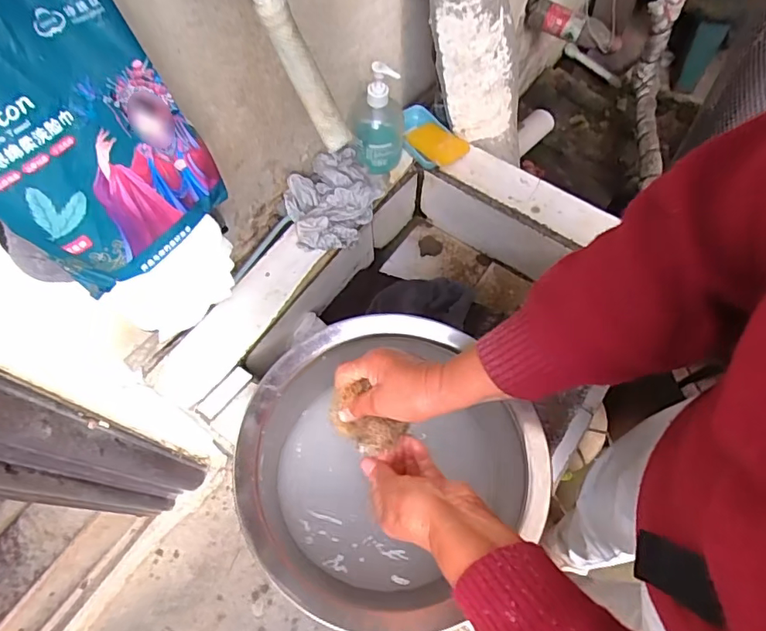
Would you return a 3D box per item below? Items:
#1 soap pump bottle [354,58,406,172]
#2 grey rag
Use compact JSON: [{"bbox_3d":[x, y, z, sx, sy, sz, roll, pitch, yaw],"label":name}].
[{"bbox_3d":[-0.008,-0.290,0.757,0.079,0.154,0.089,2,67,3],"label":"soap pump bottle"},{"bbox_3d":[-0.071,-0.167,0.755,0.136,0.055,0.133,-14,67,-4],"label":"grey rag"}]

